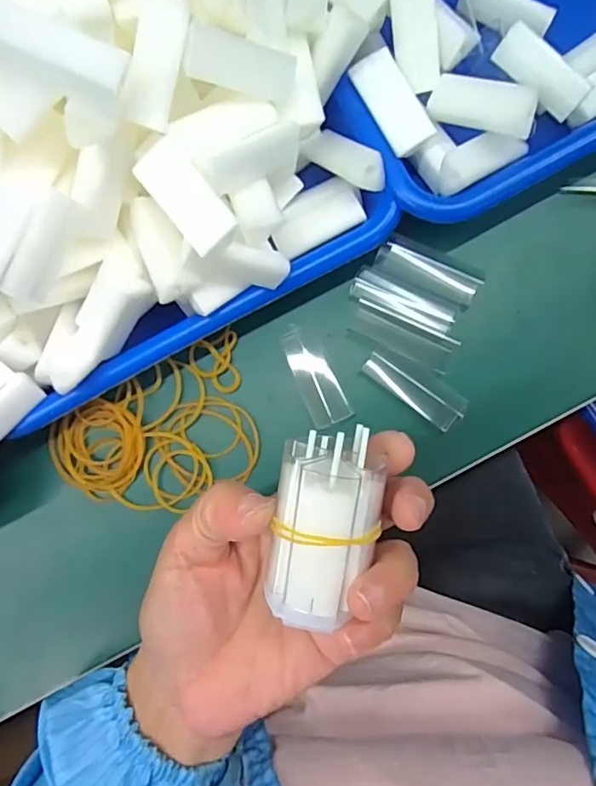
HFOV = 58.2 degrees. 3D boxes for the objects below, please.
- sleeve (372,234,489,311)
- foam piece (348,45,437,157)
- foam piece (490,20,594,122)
[{"bbox_3d":[0.068,-0.063,0.273,0.053,0.005,0.023,25,89,6],"label":"sleeve"},{"bbox_3d":[0.044,-0.132,0.244,0.021,0.010,0.045,-29,84,3],"label":"foam piece"},{"bbox_3d":[0.112,-0.148,0.246,0.045,0.011,0.018,39,134,-2],"label":"foam piece"}]

